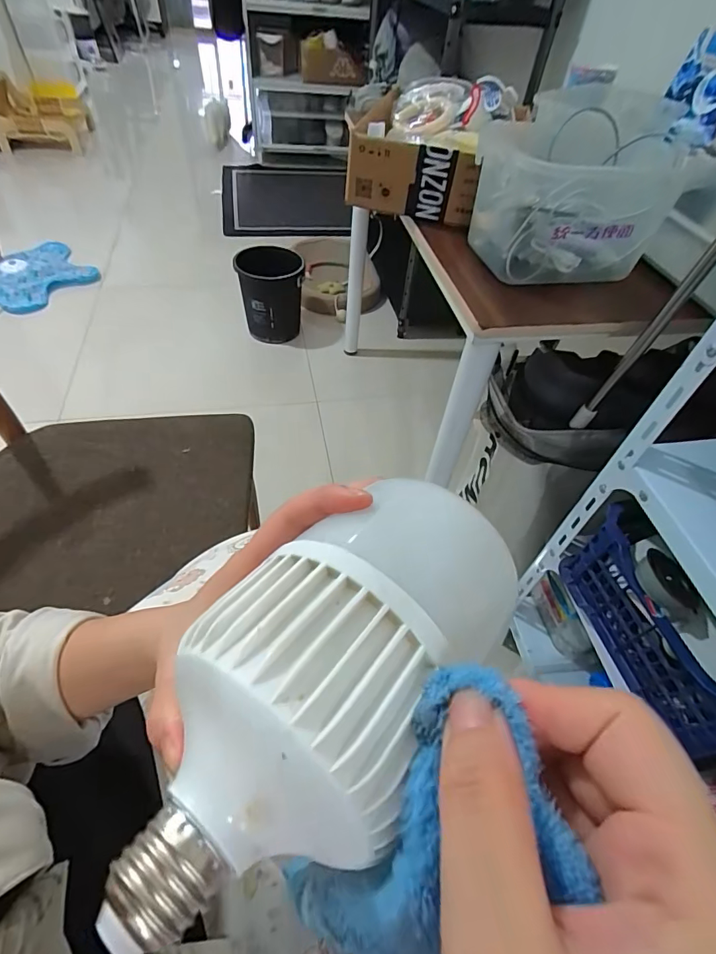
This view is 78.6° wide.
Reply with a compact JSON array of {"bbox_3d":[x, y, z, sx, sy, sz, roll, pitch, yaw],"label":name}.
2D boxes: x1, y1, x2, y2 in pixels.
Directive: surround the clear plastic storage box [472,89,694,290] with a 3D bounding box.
[{"bbox_3d":[0.276,-0.373,0.602,0.212,0.146,0.179,-6,52,-10],"label":"clear plastic storage box"}]

